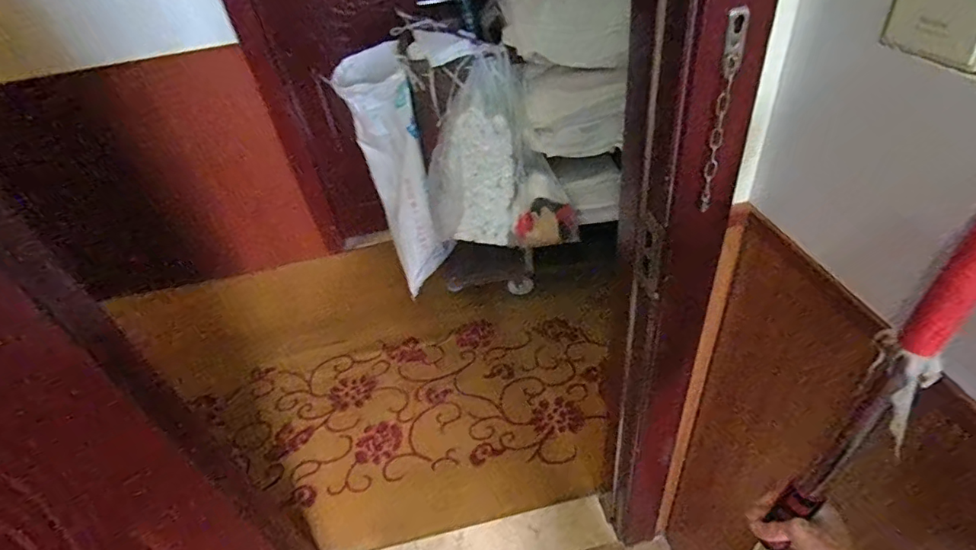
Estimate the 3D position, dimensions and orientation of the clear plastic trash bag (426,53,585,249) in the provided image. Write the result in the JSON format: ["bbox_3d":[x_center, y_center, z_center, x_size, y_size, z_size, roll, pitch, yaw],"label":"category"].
[{"bbox_3d":[0.033,-0.330,1.498,0.431,0.537,0.177,5,42,11],"label":"clear plastic trash bag"}]

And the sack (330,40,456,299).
[{"bbox_3d":[-0.298,-0.329,1.694,0.210,0.823,0.362,-20,24,-17],"label":"sack"}]

